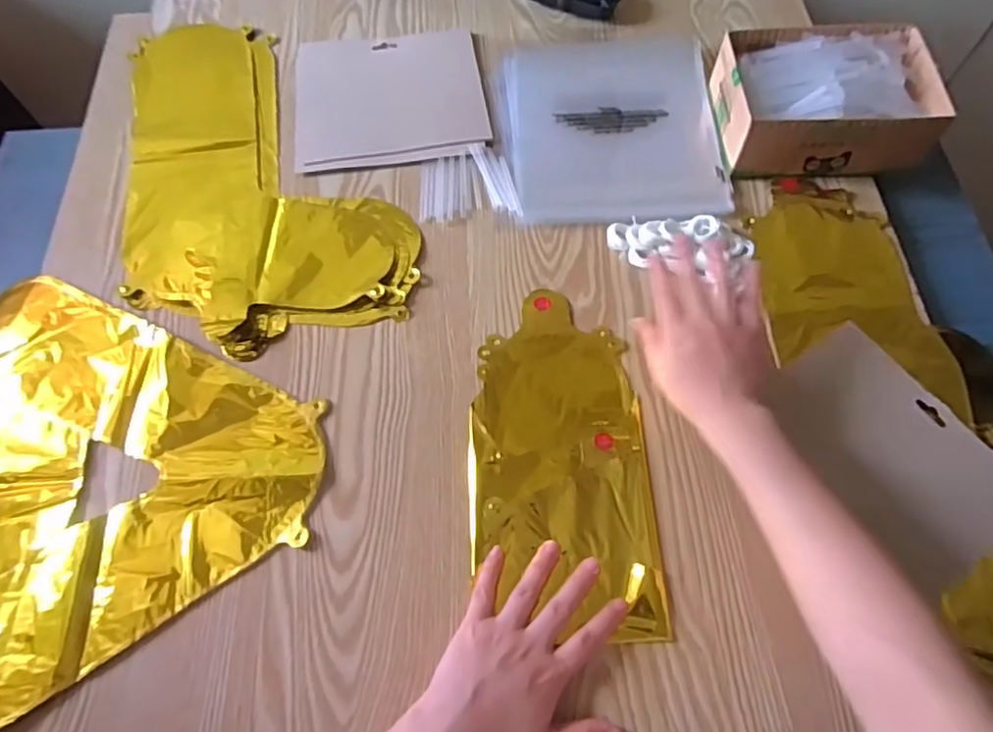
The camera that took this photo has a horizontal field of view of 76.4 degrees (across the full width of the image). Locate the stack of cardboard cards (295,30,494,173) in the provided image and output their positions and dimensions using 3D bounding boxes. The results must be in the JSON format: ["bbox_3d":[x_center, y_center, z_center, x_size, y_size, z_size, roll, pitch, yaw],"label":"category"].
[{"bbox_3d":[-0.111,-0.286,0.663,0.196,0.004,0.177,-6,64,-2],"label":"stack of cardboard cards"}]

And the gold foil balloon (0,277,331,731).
[{"bbox_3d":[-0.333,0.059,0.506,0.317,0.010,0.332,-31,67,-13],"label":"gold foil balloon"}]

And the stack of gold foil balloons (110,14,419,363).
[{"bbox_3d":[-0.239,-0.205,0.627,0.251,0.013,0.415,-15,65,-6],"label":"stack of gold foil balloons"}]

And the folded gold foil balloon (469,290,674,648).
[{"bbox_3d":[0.050,0.068,0.508,0.140,0.009,0.275,-2,64,1],"label":"folded gold foil balloon"}]

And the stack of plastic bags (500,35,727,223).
[{"bbox_3d":[0.113,-0.250,0.643,0.213,0.008,0.243,-2,64,1],"label":"stack of plastic bags"}]

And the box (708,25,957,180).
[{"bbox_3d":[0.308,-0.249,0.598,0.190,0.071,0.135,4,65,4],"label":"box"}]

